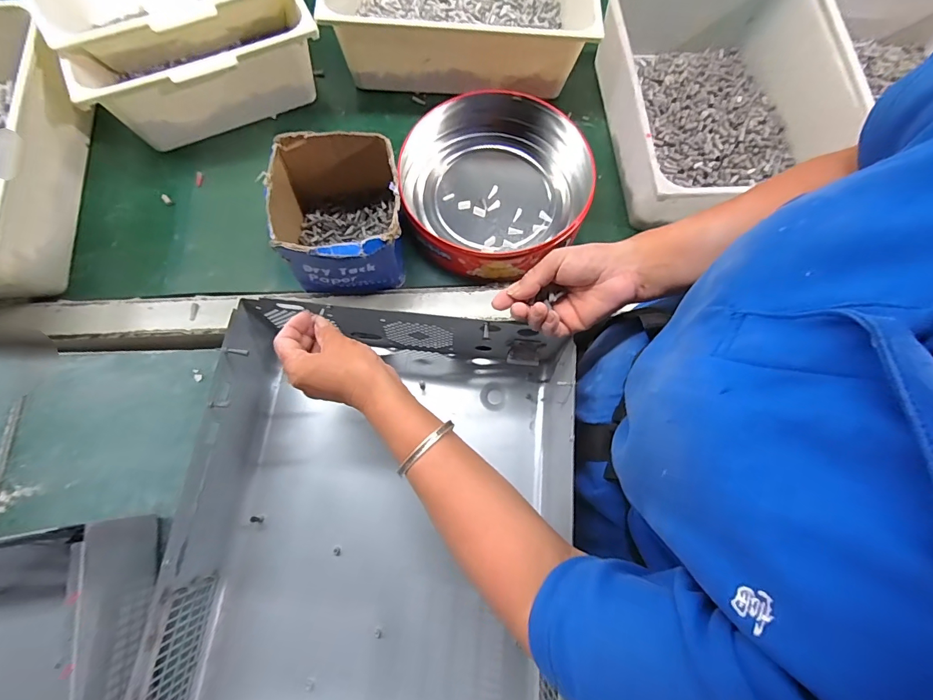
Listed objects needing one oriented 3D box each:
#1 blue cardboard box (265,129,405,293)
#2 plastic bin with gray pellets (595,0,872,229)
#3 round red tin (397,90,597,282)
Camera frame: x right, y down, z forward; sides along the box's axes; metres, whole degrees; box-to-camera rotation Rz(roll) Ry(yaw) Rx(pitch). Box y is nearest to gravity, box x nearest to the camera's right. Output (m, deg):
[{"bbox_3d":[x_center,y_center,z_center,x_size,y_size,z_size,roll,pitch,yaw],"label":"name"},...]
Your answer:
[{"bbox_3d":[-0.147,-0.145,0.494,0.145,0.104,0.169,-9,74,-5],"label":"blue cardboard box"},{"bbox_3d":[0.330,-0.329,0.567,0.277,0.112,0.349,-2,74,-3],"label":"plastic bin with gray pellets"},{"bbox_3d":[0.042,-0.224,0.566,0.255,0.065,0.277,1,74,-2],"label":"round red tin"}]

